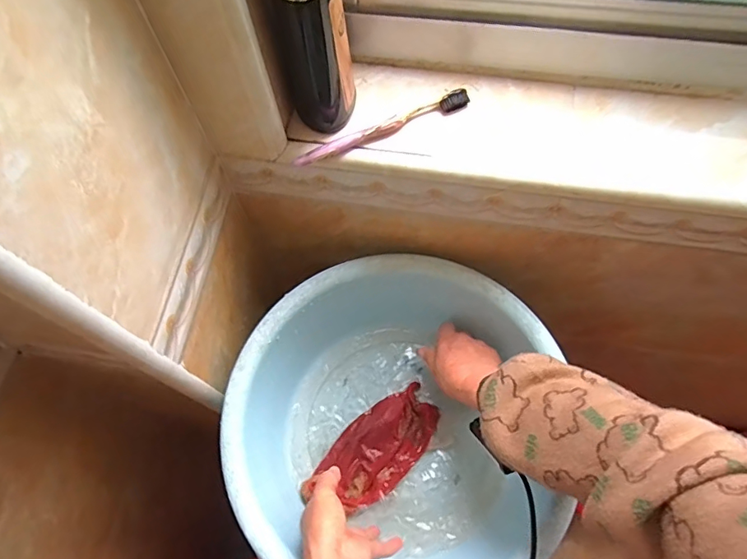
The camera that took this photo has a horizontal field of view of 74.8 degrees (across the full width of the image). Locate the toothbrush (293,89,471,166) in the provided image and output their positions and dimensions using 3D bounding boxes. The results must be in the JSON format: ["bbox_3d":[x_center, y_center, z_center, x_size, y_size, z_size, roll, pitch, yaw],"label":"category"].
[{"bbox_3d":[0.010,-0.145,0.474,0.179,0.021,0.016,-24,66,-9],"label":"toothbrush"}]

